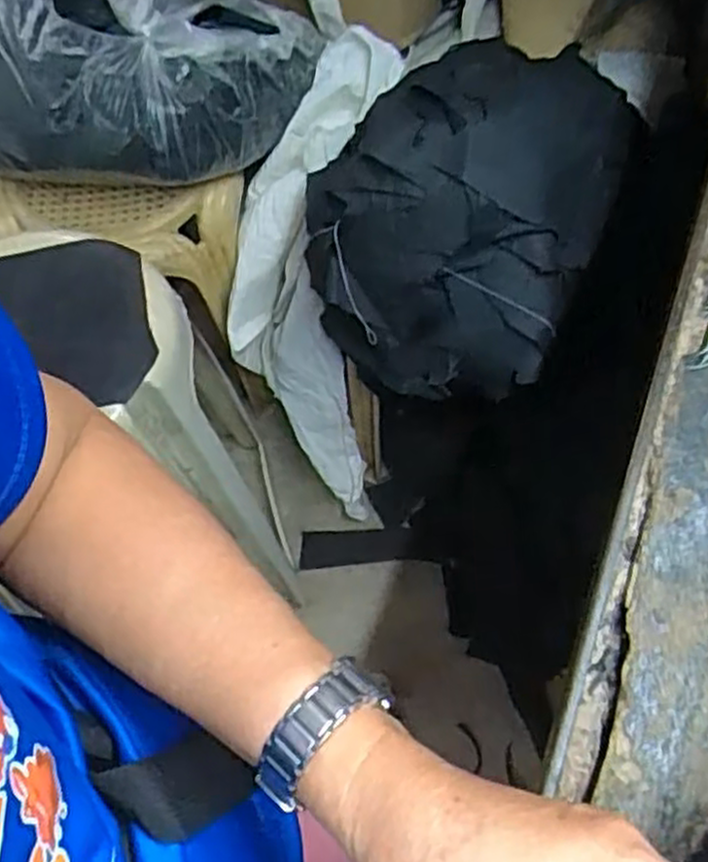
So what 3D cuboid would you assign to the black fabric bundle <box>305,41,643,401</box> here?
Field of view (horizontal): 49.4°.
[{"bbox_3d":[0.102,-0.224,0.809,0.291,0.263,0.267,-1,61,1],"label":"black fabric bundle"}]

